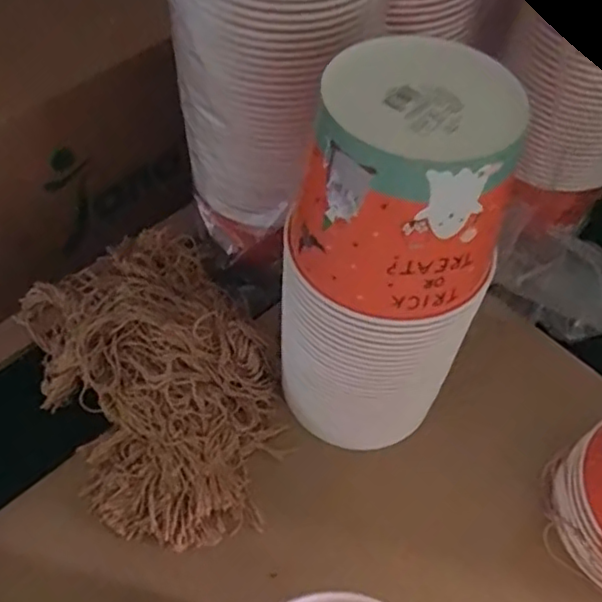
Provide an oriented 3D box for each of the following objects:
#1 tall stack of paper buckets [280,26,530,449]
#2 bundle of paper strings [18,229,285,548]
[{"bbox_3d":[0.066,-0.007,0.527,0.146,0.365,0.139,23,58,12],"label":"tall stack of paper buckets"},{"bbox_3d":[-0.150,0.066,0.647,0.217,0.086,0.354,-28,62,-20],"label":"bundle of paper strings"}]

